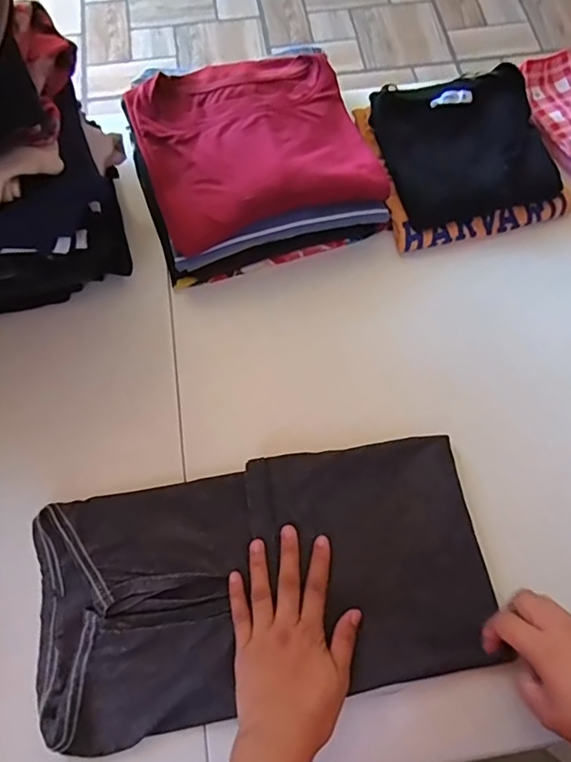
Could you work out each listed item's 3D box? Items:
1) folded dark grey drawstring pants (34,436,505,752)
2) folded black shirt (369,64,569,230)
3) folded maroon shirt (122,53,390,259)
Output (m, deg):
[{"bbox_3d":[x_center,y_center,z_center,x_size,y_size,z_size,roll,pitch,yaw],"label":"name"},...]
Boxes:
[{"bbox_3d":[-0.019,0.173,0.472,0.385,0.019,0.199,-12,70,-3],"label":"folded dark grey drawstring pants"},{"bbox_3d":[0.205,-0.278,0.621,0.174,0.043,0.176,-15,71,-6],"label":"folded black shirt"},{"bbox_3d":[-0.031,-0.259,0.574,0.237,0.049,0.202,-19,71,-7],"label":"folded maroon shirt"}]

